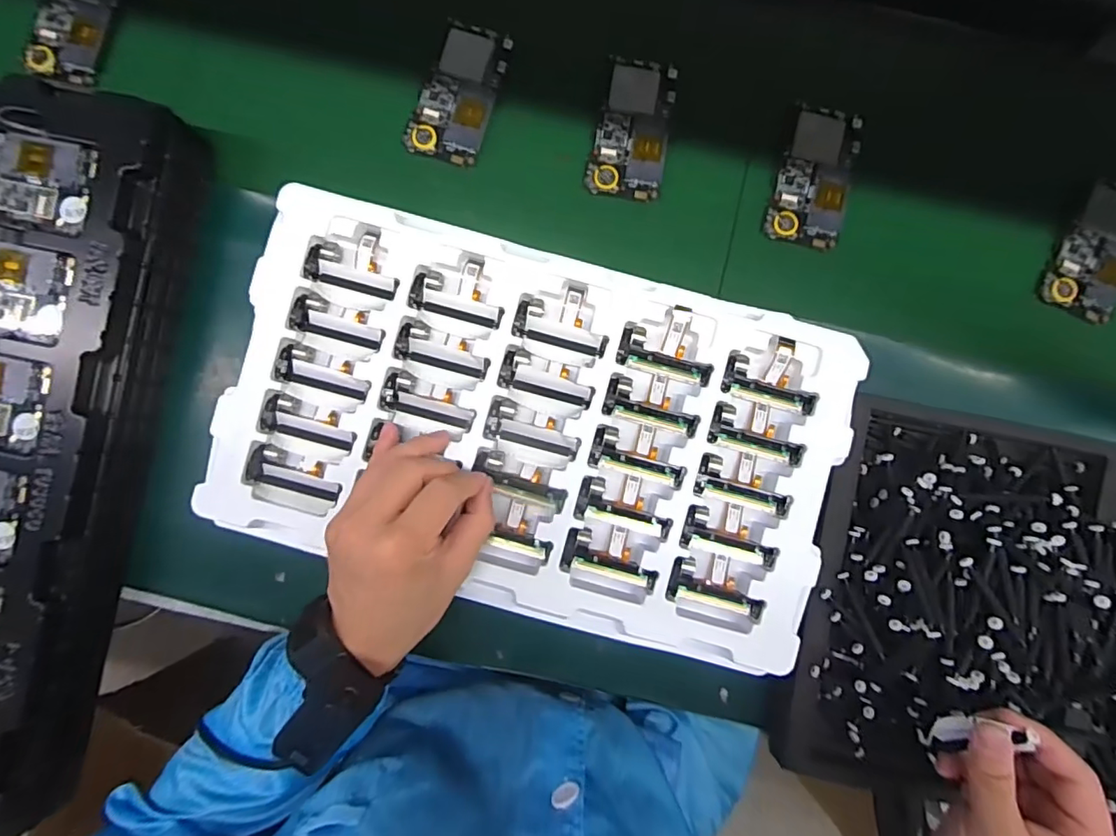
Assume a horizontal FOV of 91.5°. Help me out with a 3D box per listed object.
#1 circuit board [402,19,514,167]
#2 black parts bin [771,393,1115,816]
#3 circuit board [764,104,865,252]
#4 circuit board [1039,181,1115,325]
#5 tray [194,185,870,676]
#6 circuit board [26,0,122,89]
[{"bbox_3d":[-0.085,-0.286,0.478,0.065,0.006,0.122,19,85,1],"label":"circuit board"},{"bbox_3d":[0.404,0.162,0.406,0.422,0.076,0.296,11,85,0],"label":"black parts bin"},{"bbox_3d":[0.227,-0.212,0.478,0.064,0.006,0.125,15,85,1],"label":"circuit board"},{"bbox_3d":[0.476,-0.148,0.475,0.059,0.015,0.121,27,89,1],"label":"circuit board"},{"bbox_3d":[-0.015,0.009,0.388,0.421,0.028,0.245,15,88,1],"label":"tray"},{"bbox_3d":[-0.418,-0.353,0.474,0.057,0.015,0.119,17,88,1],"label":"circuit board"}]

